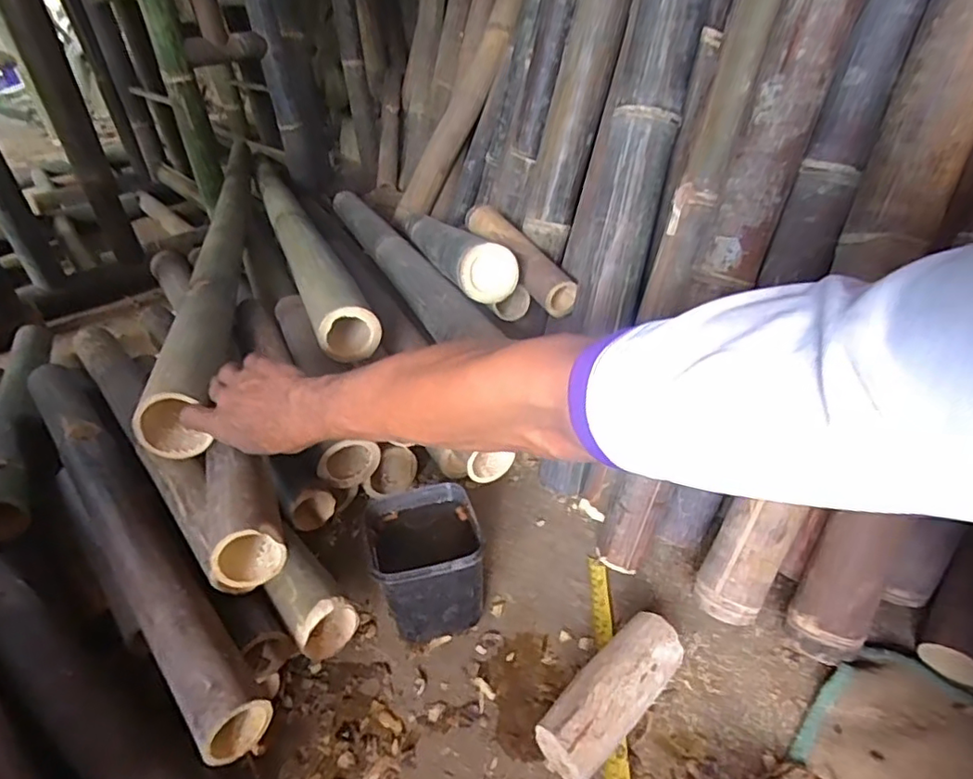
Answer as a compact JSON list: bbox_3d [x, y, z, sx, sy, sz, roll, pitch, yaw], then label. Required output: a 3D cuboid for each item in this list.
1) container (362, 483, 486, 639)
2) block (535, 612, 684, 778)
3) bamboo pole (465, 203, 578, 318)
[{"bbox_3d":[-0.064,0.180,0.616,0.108,0.110,0.121,-12,35,-11],"label":"container"},{"bbox_3d":[0.115,0.280,0.527,0.153,0.063,0.056,-30,42,-32],"label":"block"},{"bbox_3d":[0.049,-0.194,0.804,0.054,0.048,0.254,-19,51,-20],"label":"bamboo pole"}]

